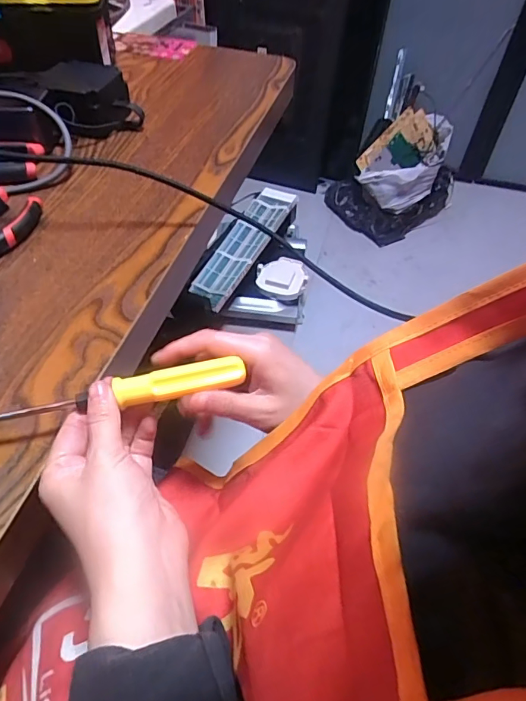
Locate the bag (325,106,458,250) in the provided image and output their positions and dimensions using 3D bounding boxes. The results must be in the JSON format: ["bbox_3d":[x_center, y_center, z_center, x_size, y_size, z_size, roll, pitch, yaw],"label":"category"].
[{"bbox_3d":[0.463,-0.605,1.517,0.382,0.308,0.295,-29,58,-22],"label":"bag"}]

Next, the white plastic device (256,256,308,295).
[{"bbox_3d":[0.056,-0.214,1.302,0.139,0.044,0.149,1,52,-1],"label":"white plastic device"}]

